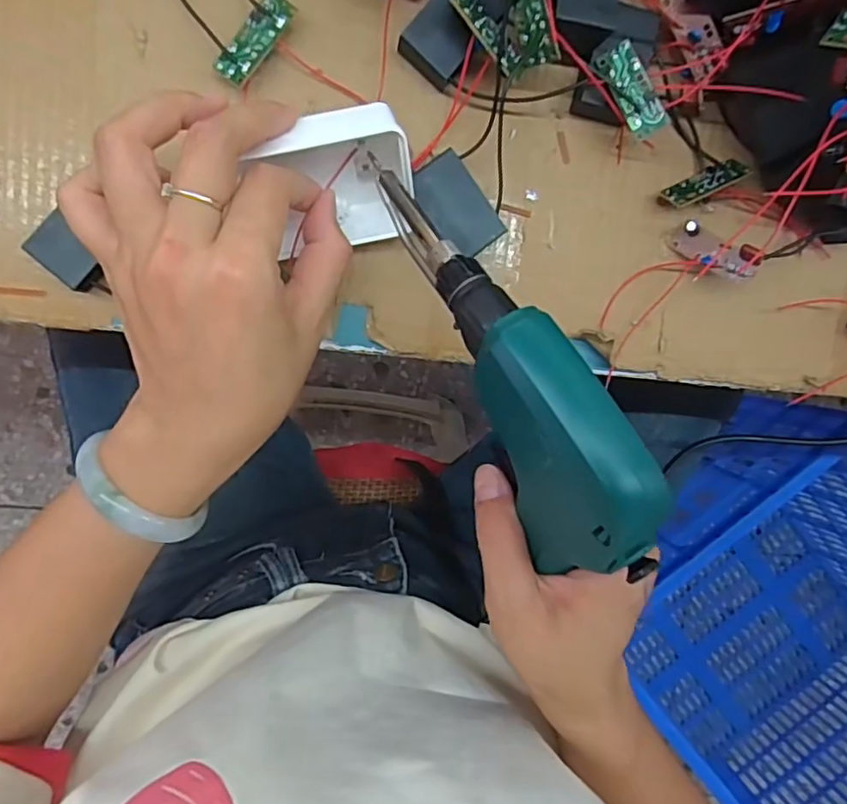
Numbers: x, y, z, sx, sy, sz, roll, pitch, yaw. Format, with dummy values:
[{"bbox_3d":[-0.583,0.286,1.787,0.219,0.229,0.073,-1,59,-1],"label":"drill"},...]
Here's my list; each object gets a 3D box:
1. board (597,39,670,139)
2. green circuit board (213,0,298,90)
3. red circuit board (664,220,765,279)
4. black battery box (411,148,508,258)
[{"bbox_3d":[0.097,-0.146,0.285,0.016,0.004,0.046,-25,85,19],"label":"board"},{"bbox_3d":[-0.077,-0.167,0.285,0.016,0.011,0.045,36,93,-9],"label":"green circuit board"},{"bbox_3d":[0.147,-0.077,0.312,0.045,0.015,0.018,33,94,27],"label":"red circuit board"},{"bbox_3d":[0.015,-0.094,0.300,0.031,0.020,0.047,-36,99,0],"label":"black battery box"}]

